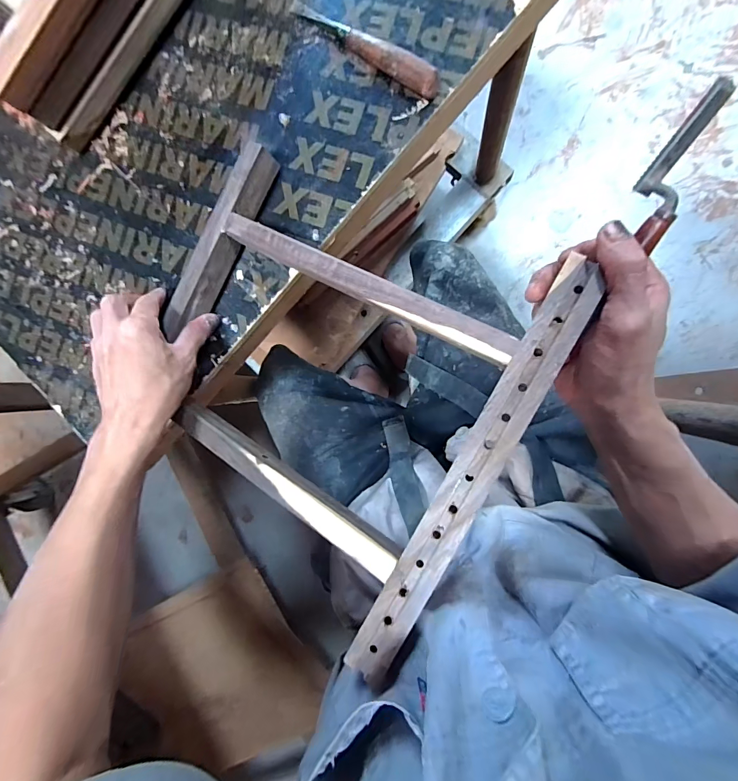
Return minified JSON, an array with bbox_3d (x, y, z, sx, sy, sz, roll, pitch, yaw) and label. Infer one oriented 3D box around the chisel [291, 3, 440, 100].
[{"bbox_3d":[-0.008,-0.320,0.346,0.168,0.028,0.019,35,96,5],"label":"chisel"}]

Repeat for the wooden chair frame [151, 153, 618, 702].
[{"bbox_3d":[-0.048,-0.009,0.309,0.327,0.024,0.306,30,97,21],"label":"wooden chair frame"}]

